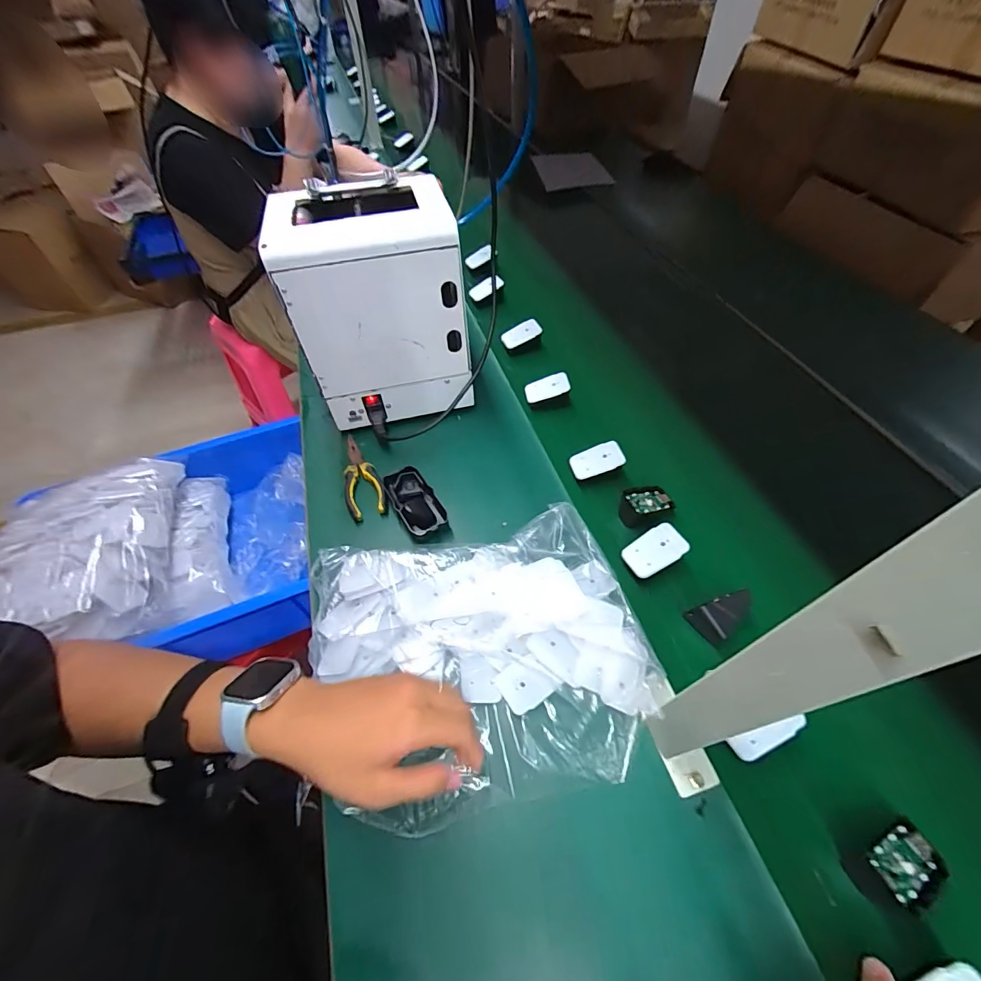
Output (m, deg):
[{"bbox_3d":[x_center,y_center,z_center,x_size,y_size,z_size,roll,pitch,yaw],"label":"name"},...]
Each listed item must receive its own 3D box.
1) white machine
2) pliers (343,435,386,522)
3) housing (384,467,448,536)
[{"bbox_3d":[-0.157,-0.243,0.599,0.213,0.267,0.173,-18,55,-11],"label":"white machine"},{"bbox_3d":[-0.186,-0.021,0.595,0.051,0.010,0.143,-22,56,-14],"label":"pliers"},{"bbox_3d":[-0.098,0.014,0.557,0.053,0.022,0.106,-26,57,-16],"label":"housing"}]

